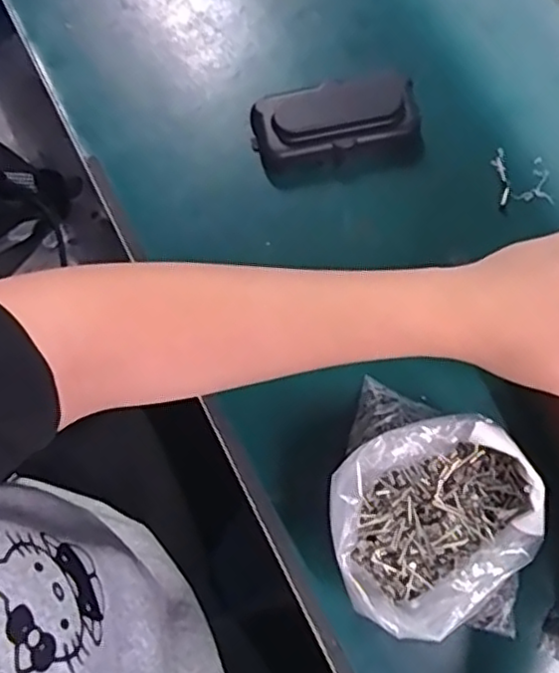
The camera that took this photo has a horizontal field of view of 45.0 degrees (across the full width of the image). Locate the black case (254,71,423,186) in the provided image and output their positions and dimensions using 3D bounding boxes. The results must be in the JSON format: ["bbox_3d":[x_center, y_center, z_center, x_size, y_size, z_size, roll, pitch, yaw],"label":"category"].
[{"bbox_3d":[0.038,-0.137,0.448,0.108,0.026,0.055,-9,79,-1],"label":"black case"}]

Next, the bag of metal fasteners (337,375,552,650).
[{"bbox_3d":[0.081,0.096,0.372,0.105,0.059,0.123,0,79,1],"label":"bag of metal fasteners"}]

